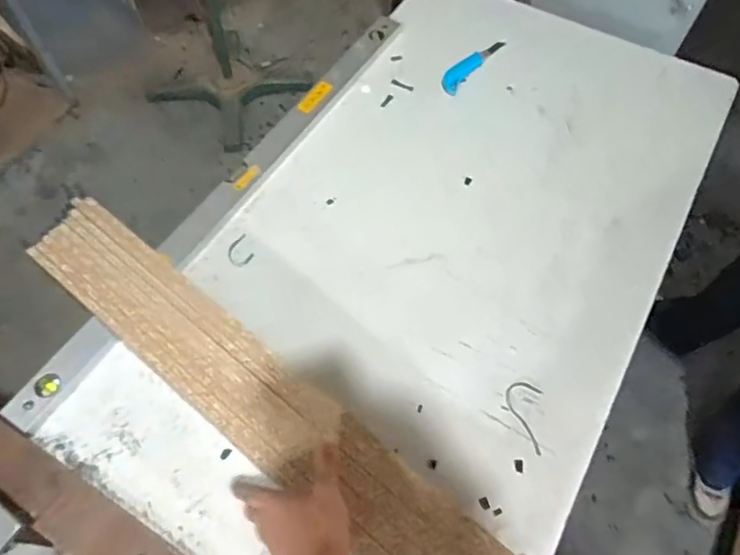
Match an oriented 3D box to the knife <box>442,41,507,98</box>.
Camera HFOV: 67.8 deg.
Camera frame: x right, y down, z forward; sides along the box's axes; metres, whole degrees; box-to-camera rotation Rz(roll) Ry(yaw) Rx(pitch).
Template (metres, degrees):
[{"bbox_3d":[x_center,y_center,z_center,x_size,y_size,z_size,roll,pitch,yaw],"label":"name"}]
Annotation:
[{"bbox_3d":[0.201,-0.427,1.103,0.042,0.015,0.176,36,66,17],"label":"knife"}]

